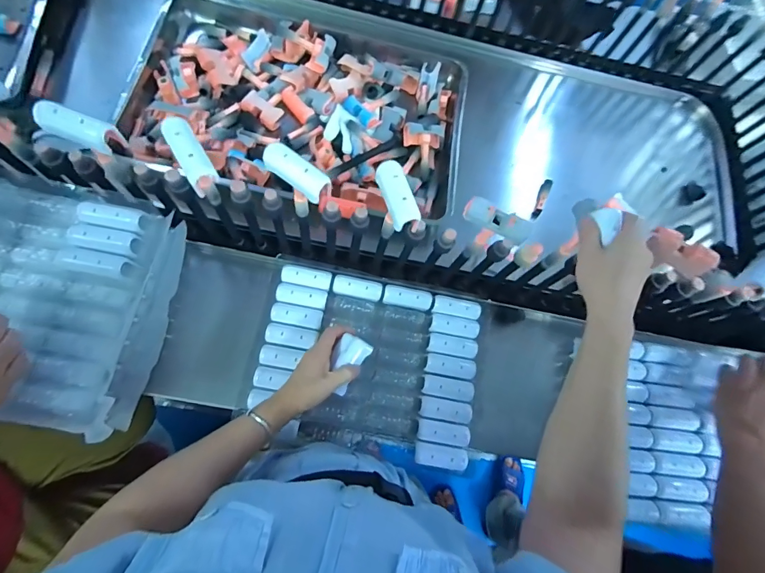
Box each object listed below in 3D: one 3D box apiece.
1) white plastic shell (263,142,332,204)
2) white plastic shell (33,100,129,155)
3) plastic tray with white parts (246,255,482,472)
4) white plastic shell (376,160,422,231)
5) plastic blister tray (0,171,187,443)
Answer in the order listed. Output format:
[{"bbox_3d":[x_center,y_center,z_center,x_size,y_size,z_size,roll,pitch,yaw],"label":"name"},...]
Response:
[{"bbox_3d":[-0.092,-0.122,0.421,0.082,0.032,0.025,32,72,10],"label":"white plastic shell"},{"bbox_3d":[-0.323,-0.169,0.412,0.080,0.037,0.027,20,70,7],"label":"white plastic shell"},{"bbox_3d":[-0.016,0.109,0.587,0.318,0.027,0.253,13,71,-3],"label":"plastic tray with white parts"},{"bbox_3d":[0.015,-0.104,0.427,0.030,0.021,0.077,-18,70,-8],"label":"white plastic shell"},{"bbox_3d":[-0.459,-0.005,0.468,0.371,0.071,0.282,14,75,-10],"label":"plastic blister tray"}]

